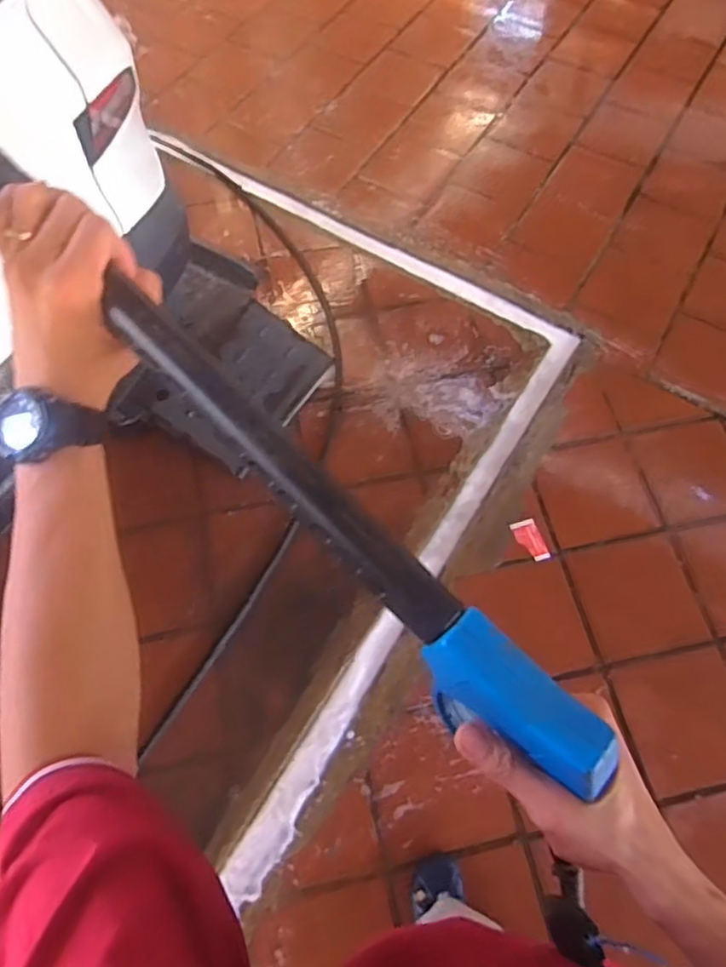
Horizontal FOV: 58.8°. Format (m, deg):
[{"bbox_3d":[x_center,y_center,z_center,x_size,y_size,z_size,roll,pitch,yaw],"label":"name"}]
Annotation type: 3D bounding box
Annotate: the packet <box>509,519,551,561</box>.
[{"bbox_3d":[0.468,0.160,1.799,0.066,0.011,0.125,-26,81,7],"label":"packet"}]

